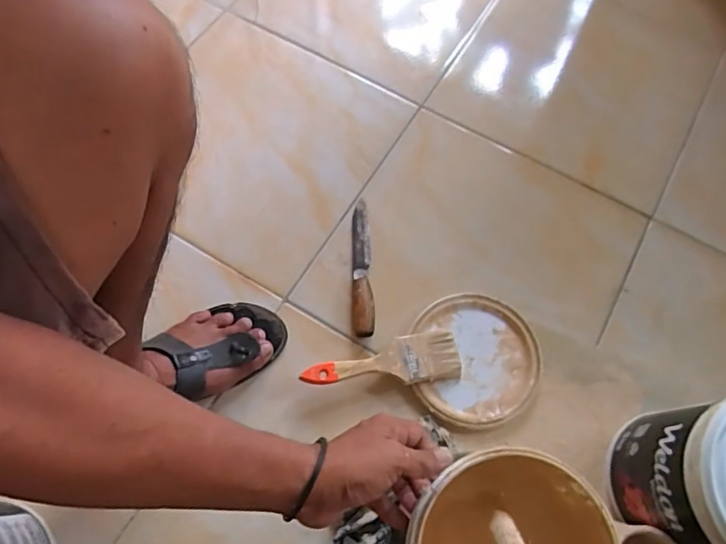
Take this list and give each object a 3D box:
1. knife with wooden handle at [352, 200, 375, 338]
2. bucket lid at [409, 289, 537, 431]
[{"bbox_3d":[-0.001,-0.011,0.732,0.028,0.026,0.207,-1,67,-2],"label":"knife with wooden handle"},{"bbox_3d":[0.153,0.116,0.686,0.163,0.011,0.177,0,67,-1],"label":"bucket lid"}]

